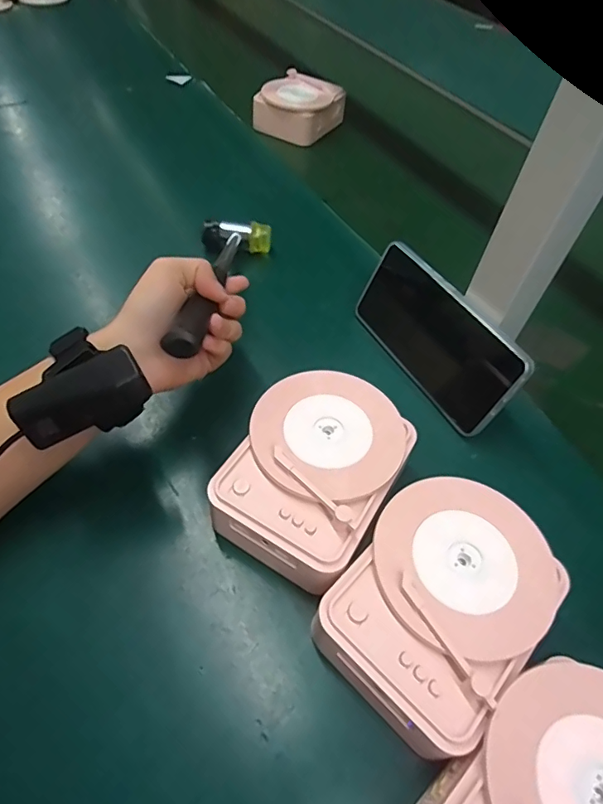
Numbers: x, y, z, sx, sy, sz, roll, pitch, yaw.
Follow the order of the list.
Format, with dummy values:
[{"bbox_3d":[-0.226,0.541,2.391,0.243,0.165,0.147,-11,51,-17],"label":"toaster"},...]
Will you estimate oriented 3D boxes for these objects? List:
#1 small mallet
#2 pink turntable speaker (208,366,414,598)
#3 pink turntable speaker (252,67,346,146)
[{"bbox_3d":[-0.066,-0.105,0.397,0.062,0.026,0.260,5,31,-1],"label":"small mallet"},{"bbox_3d":[0.009,0.044,0.326,0.098,0.048,0.131,27,54,16],"label":"pink turntable speaker"},{"bbox_3d":[-0.002,-0.427,0.709,0.105,0.049,0.118,21,52,12],"label":"pink turntable speaker"}]

